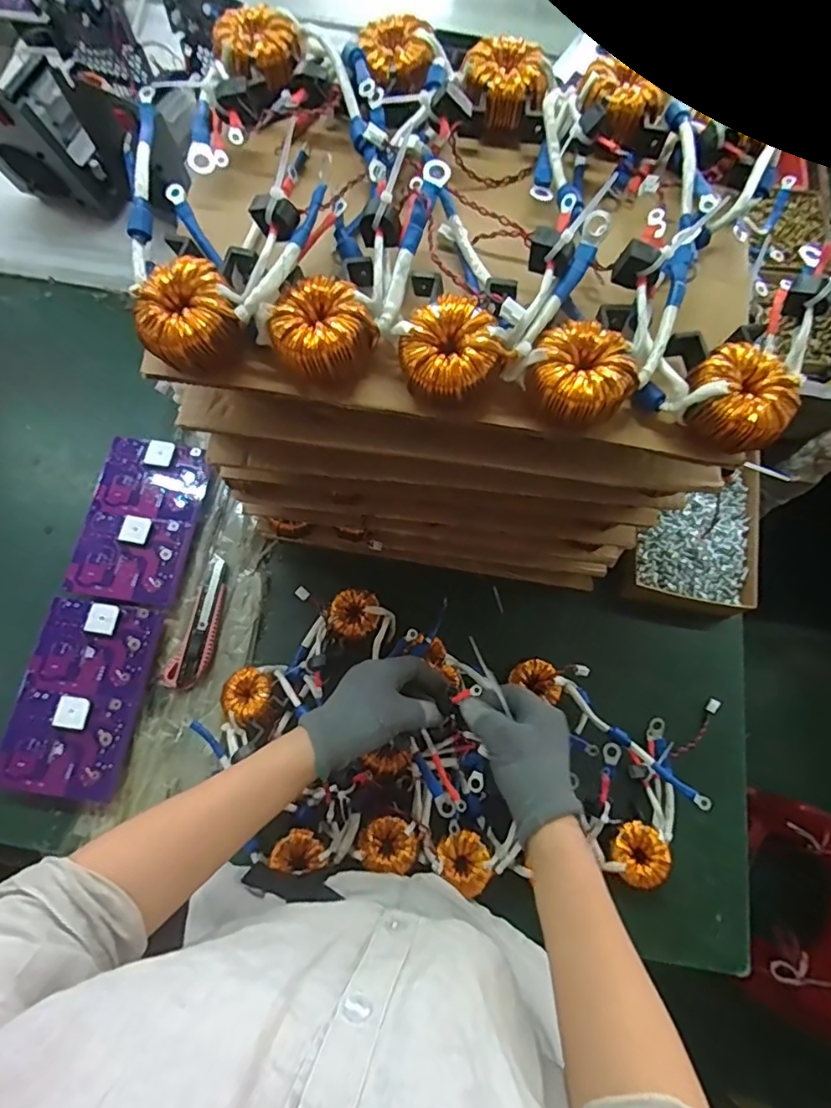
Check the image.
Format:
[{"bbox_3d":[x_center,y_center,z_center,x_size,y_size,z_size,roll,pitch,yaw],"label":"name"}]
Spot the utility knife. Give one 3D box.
[{"bbox_3d":[-0.243,0.080,0.632,0.041,0.021,0.152,17,74,5],"label":"utility knife"}]

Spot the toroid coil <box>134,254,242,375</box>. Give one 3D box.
[{"bbox_3d":[-0.138,-0.143,0.332,0.056,0.032,0.055,0,73,-1],"label":"toroid coil"}]

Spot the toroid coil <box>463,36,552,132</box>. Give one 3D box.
[{"bbox_3d":[0.065,-0.345,0.404,0.059,0.025,0.059,0,73,-1],"label":"toroid coil"}]

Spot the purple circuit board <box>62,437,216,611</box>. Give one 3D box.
[{"bbox_3d":[-0.324,-0.041,0.650,0.124,0.018,0.197,12,73,-2],"label":"purple circuit board"}]

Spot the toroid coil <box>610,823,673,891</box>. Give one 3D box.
[{"bbox_3d":[0.226,0.304,0.554,0.052,0.022,0.056,0,73,-1],"label":"toroid coil"}]

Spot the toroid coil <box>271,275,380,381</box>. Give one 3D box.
[{"bbox_3d":[-0.058,-0.136,0.335,0.056,0.031,0.055,0,73,-1],"label":"toroid coil"}]

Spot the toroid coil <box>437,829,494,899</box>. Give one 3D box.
[{"bbox_3d":[0.051,0.306,0.549,0.053,0.019,0.050,0,73,-1],"label":"toroid coil"}]

